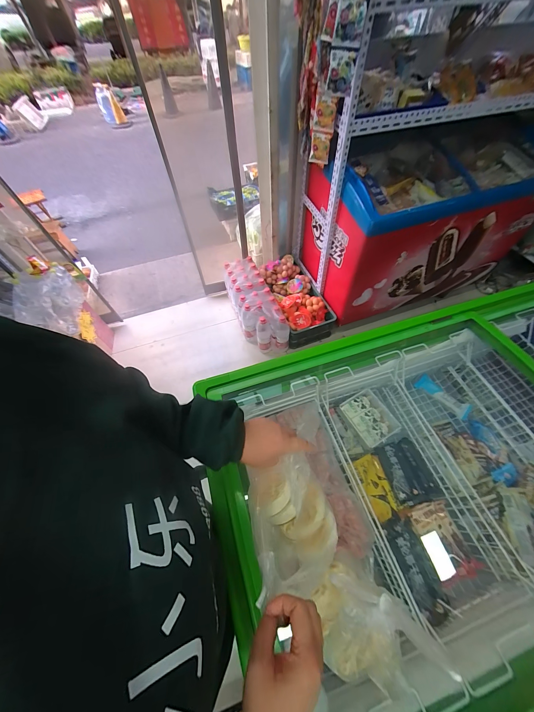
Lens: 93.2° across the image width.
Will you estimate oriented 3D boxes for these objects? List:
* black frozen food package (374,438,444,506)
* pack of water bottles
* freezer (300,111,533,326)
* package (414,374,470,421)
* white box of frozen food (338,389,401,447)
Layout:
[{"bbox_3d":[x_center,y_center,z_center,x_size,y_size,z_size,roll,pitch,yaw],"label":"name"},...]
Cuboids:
[{"bbox_3d":[0.447,0.375,0.816,0.134,0.041,0.185,-17,59,-8],"label":"black frozen food package"},{"bbox_3d":[-0.090,-0.327,1.668,0.237,0.284,0.644,-22,60,-10],"label":"pack of water bottles"},{"bbox_3d":[0.890,-0.808,1.558,1.219,0.772,0.649,-18,59,-8],"label":"freezer"},{"bbox_3d":[0.671,0.153,0.961,0.199,0.047,0.052,36,66,22],"label":"package"},{"bbox_3d":[0.352,0.215,0.874,0.152,0.055,0.169,-29,61,-15],"label":"white box of frozen food"}]

